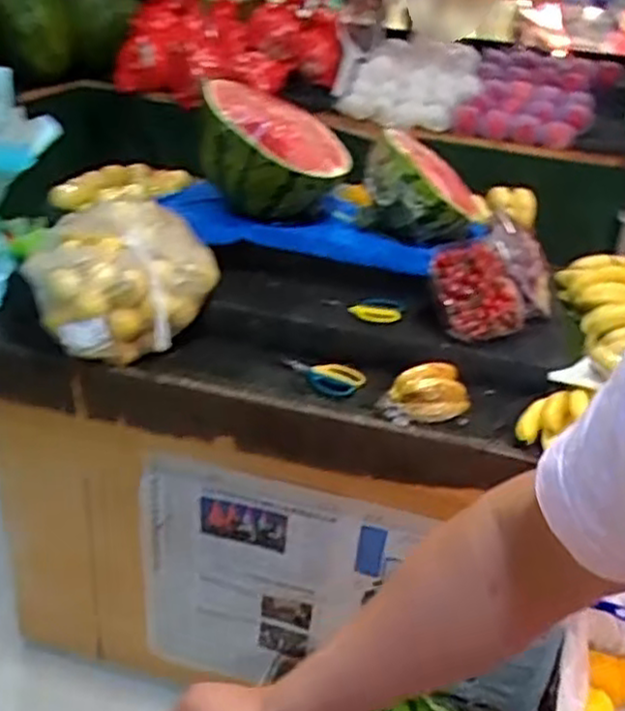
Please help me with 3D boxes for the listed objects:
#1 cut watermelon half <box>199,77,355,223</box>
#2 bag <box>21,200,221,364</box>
[{"bbox_3d":[-0.066,-0.347,1.275,0.264,0.187,0.239,5,29,-2],"label":"cut watermelon half"},{"bbox_3d":[-0.299,-0.122,1.150,0.284,0.165,0.269,0,30,-10],"label":"bag"}]

